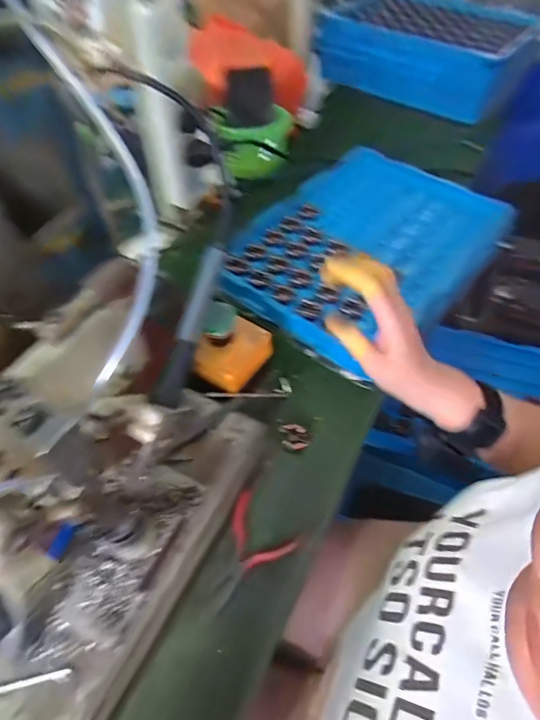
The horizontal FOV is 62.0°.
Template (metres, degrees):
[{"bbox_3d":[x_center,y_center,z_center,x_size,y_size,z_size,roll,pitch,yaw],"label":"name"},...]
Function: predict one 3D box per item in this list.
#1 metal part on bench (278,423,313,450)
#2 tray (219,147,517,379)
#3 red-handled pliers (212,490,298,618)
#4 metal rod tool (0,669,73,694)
[{"bbox_3d":[0.027,0.080,0.462,0.032,0.013,0.025,4,54,2],"label":"metal part on bench"},{"bbox_3d":[0.128,-0.161,0.612,0.281,0.031,0.364,34,62,19],"label":"tray"},{"bbox_3d":[-0.027,0.169,0.402,0.068,0.019,0.086,37,61,24],"label":"red-handled pliers"},{"bbox_3d":[-0.181,0.222,0.304,0.088,0.004,0.006,-9,54,-7],"label":"metal rod tool"}]

